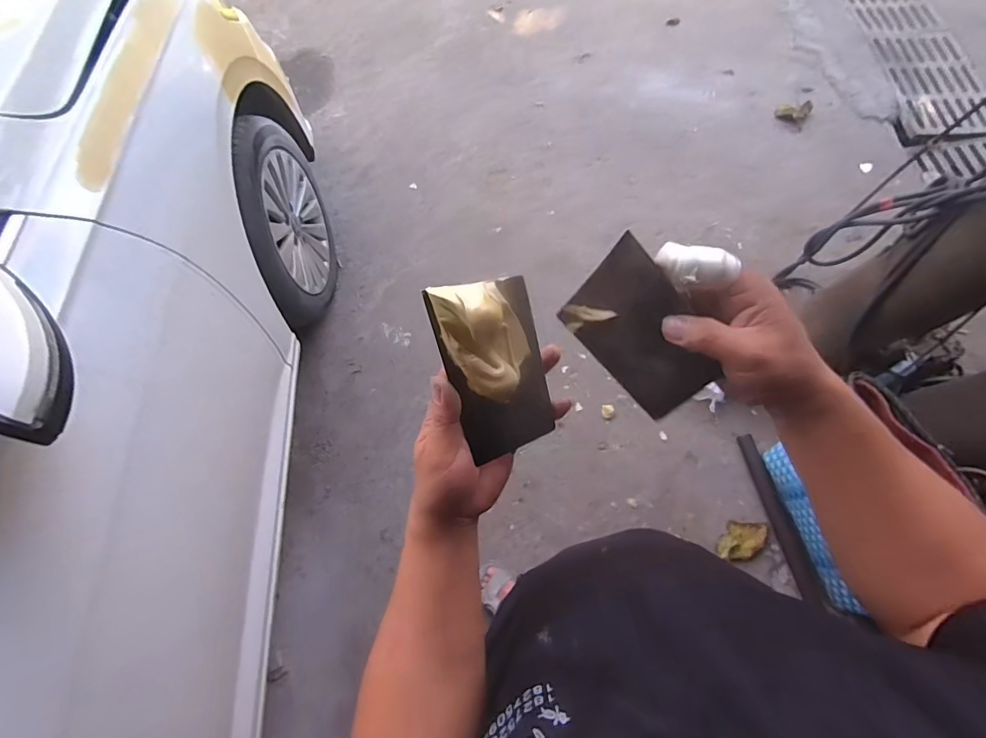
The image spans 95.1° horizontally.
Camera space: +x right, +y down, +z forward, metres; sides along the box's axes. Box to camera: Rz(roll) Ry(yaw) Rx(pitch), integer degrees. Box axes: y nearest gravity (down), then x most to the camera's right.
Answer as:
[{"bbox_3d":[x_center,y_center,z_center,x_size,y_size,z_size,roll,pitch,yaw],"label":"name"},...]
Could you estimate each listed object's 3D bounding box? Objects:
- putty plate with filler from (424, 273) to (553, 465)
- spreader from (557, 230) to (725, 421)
[{"bbox_3d":[0.007,0.002,0.317,0.071,0.132,0.023,-24,25,-24],"label":"putty plate with filler"},{"bbox_3d":[0.110,-0.024,0.327,0.071,0.005,0.128,-41,107,17],"label":"spreader"}]

